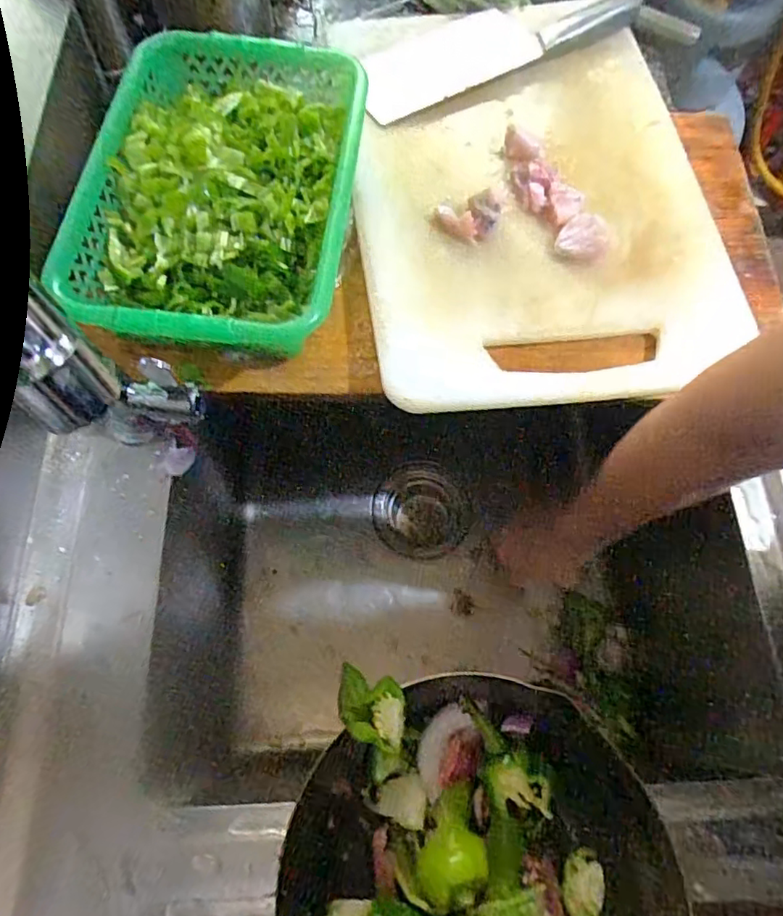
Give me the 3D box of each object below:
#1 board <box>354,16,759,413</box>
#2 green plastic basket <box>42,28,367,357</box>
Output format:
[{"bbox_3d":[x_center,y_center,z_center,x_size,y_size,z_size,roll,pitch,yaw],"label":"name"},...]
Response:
[{"bbox_3d":[0.119,-0.211,0.468,0.288,0.022,0.355,-4,70,-7],"label":"board"},{"bbox_3d":[-0.119,-0.190,0.425,0.186,0.069,0.275,9,68,2],"label":"green plastic basket"}]

